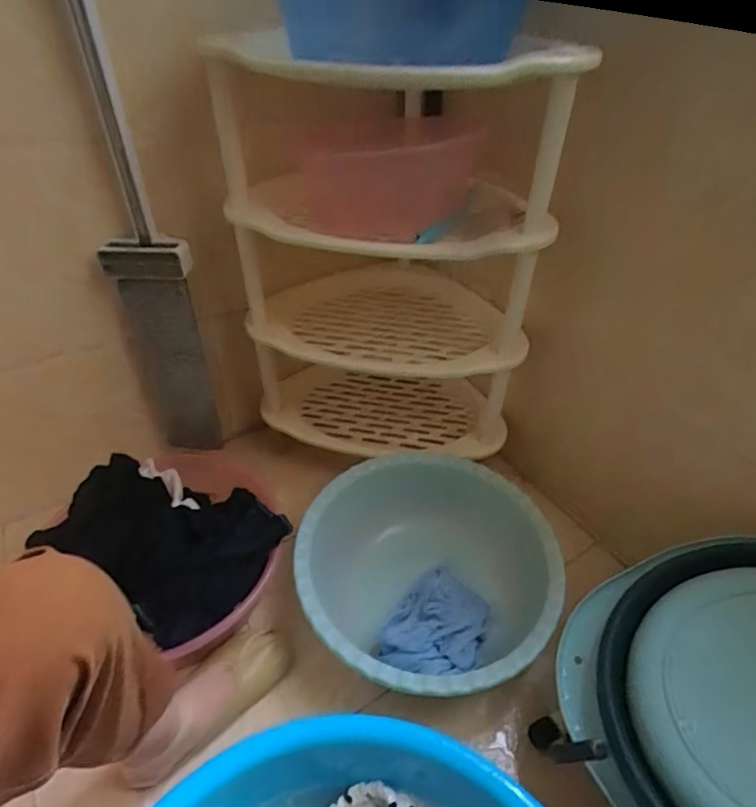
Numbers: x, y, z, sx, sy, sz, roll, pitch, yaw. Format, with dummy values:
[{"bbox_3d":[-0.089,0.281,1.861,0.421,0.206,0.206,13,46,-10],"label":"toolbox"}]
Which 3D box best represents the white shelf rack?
[{"bbox_3d":[-0.003,-0.215,0.851,0.428,0.623,0.362,-5,40,-8],"label":"white shelf rack"}]

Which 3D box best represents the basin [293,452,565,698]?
[{"bbox_3d":[0.070,0.252,0.774,0.362,0.110,0.373,1,40,-1],"label":"basin"}]

